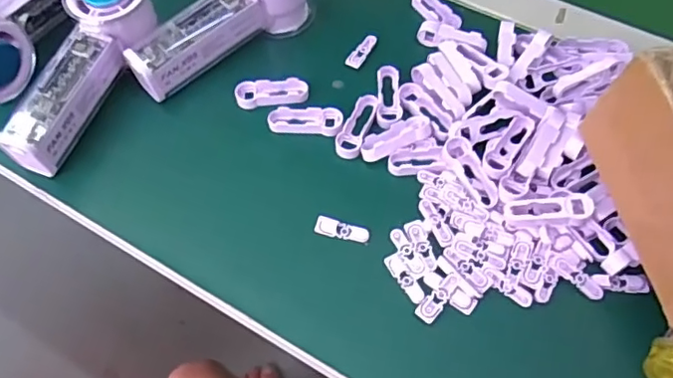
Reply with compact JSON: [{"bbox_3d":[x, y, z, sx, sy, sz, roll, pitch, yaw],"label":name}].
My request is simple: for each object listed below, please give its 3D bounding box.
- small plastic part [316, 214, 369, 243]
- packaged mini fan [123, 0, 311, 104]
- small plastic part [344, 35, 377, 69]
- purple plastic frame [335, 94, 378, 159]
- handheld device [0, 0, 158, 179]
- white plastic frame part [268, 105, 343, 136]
[{"bbox_3d":[0.003,0.026,0.368,0.034,0.004,0.011,17,61,11],"label":"small plastic part"},{"bbox_3d":[-0.085,-0.129,0.432,0.151,0.065,0.050,-33,64,-17],"label":"packaged mini fan"},{"bbox_3d":[0.019,-0.105,0.446,0.012,0.004,0.033,25,63,15],"label":"small plastic part"},{"bbox_3d":[0.014,-0.044,0.409,0.019,0.010,0.050,17,61,11],"label":"purple plastic frame"},{"bbox_3d":[-0.175,-0.085,0.402,0.055,0.047,0.158,18,75,11],"label":"handheld device"},{"bbox_3d":[-0.022,-0.048,0.412,0.051,0.005,0.021,4,60,4],"label":"white plastic frame part"}]

